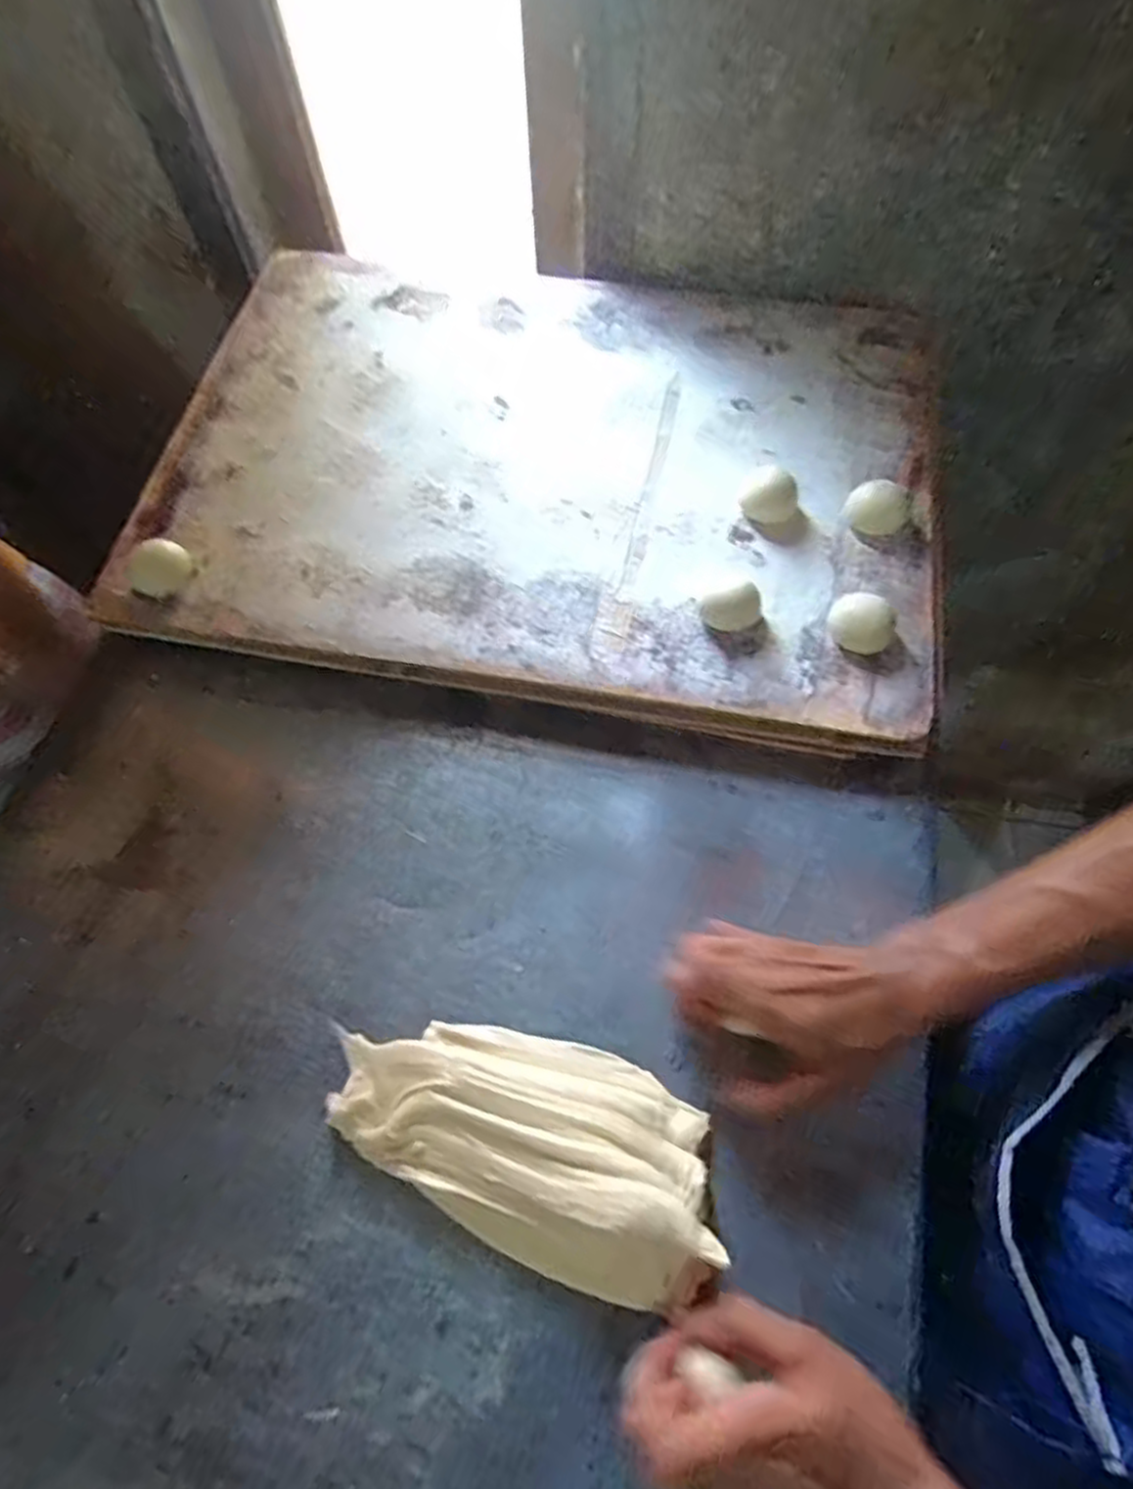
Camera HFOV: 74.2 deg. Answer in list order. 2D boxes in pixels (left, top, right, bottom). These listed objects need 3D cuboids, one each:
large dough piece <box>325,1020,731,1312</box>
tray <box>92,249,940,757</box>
[{"bbox_3d":[-0.028,0.214,0.410,0.208,0.039,0.106,17,69,10],"label":"large dough piece"},{"bbox_3d":[-0.018,-0.243,0.599,0.600,0.031,0.431,10,65,6],"label":"tray"}]

